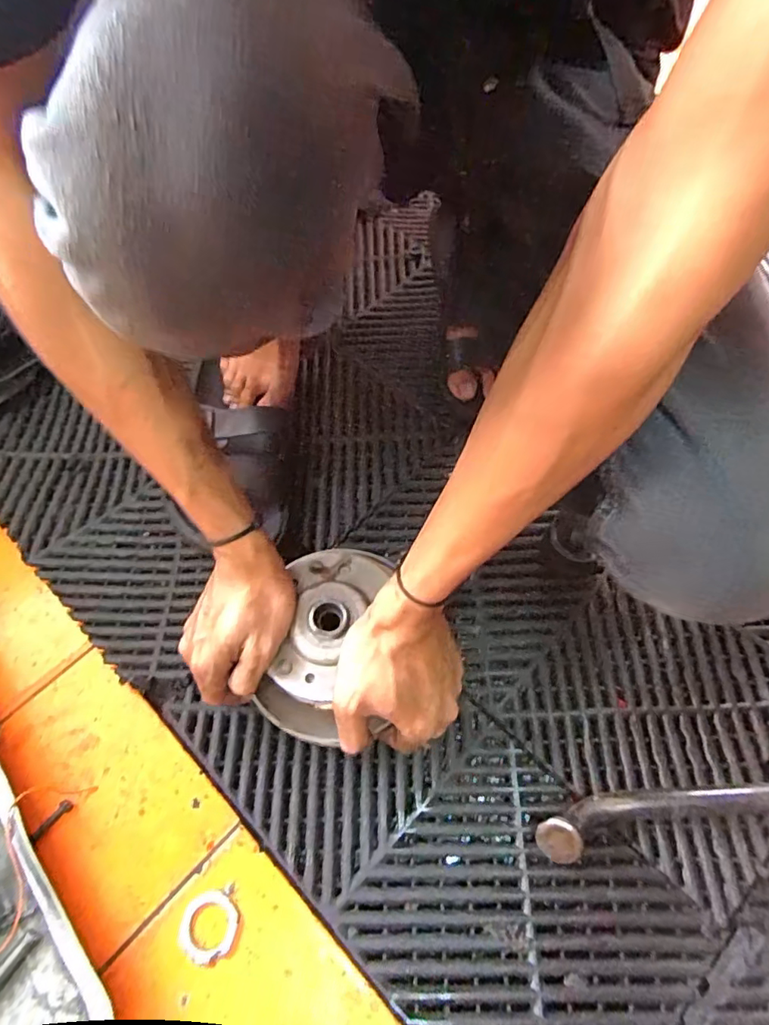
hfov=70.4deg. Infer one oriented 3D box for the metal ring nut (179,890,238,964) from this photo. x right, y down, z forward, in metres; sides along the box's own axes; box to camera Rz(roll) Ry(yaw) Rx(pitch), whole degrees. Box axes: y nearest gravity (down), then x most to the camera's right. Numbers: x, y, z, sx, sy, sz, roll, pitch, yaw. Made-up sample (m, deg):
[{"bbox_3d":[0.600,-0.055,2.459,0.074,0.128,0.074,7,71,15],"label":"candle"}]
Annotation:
[{"bbox_3d":[-0.122,0.287,0.378,0.038,0.005,0.039,-1,61,1],"label":"metal ring nut"}]

